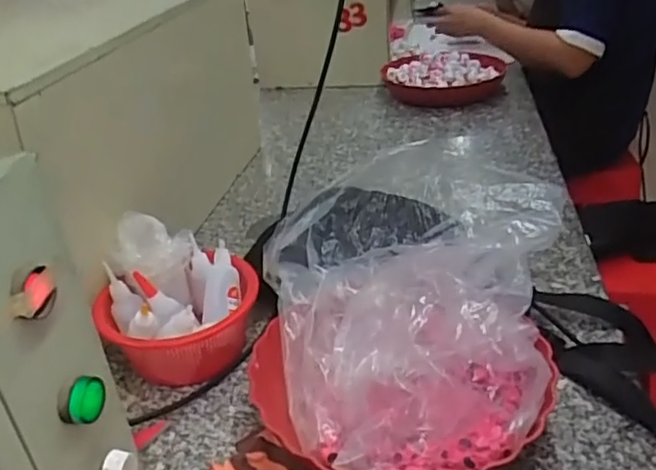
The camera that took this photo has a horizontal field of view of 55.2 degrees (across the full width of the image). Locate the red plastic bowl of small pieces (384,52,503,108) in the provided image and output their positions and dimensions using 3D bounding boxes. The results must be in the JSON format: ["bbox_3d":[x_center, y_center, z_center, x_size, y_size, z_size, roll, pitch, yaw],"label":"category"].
[{"bbox_3d":[0.225,-0.318,1.240,0.235,0.048,0.235,-4,30,2],"label":"red plastic bowl of small pieces"}]

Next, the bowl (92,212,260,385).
[{"bbox_3d":[-0.140,0.066,0.595,0.144,0.116,0.133,-8,30,-5],"label":"bowl"}]

